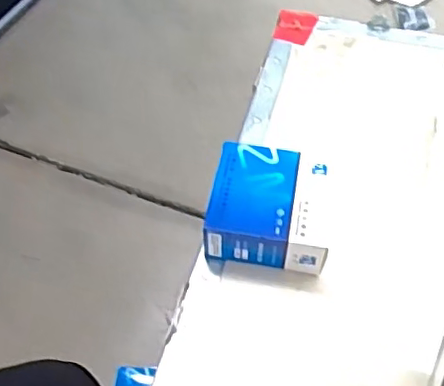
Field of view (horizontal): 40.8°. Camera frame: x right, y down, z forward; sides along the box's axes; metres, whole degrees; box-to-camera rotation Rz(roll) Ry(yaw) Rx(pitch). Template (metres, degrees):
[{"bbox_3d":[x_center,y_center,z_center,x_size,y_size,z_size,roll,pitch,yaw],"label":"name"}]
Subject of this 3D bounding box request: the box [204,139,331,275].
[{"bbox_3d":[0.036,0.009,0.439,0.084,0.035,0.081,8,53,6],"label":"box"}]

